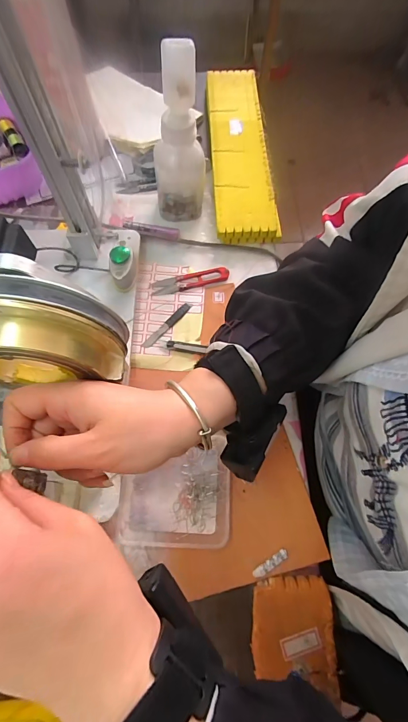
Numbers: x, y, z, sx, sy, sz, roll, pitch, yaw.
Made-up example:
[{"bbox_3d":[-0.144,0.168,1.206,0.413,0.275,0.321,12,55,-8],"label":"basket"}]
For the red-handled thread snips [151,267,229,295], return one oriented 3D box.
[{"bbox_3d":[-0.017,-0.103,0.434,0.098,0.007,0.023,-14,68,-6],"label":"red-handled thread snips"}]

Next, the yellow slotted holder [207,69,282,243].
[{"bbox_3d":[0.051,-0.324,0.518,0.085,0.032,0.353,-3,67,-2],"label":"yellow slotted holder"}]

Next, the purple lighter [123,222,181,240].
[{"bbox_3d":[-0.071,-0.175,0.457,0.075,0.014,0.016,11,68,4],"label":"purple lighter"}]

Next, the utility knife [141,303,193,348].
[{"bbox_3d":[-0.044,-0.044,0.410,0.010,0.004,0.079,39,72,14],"label":"utility knife"}]

